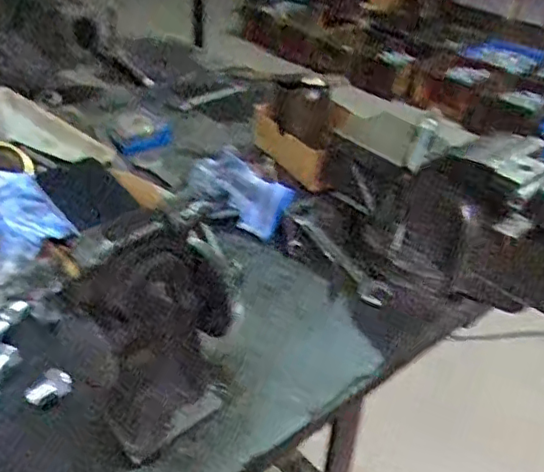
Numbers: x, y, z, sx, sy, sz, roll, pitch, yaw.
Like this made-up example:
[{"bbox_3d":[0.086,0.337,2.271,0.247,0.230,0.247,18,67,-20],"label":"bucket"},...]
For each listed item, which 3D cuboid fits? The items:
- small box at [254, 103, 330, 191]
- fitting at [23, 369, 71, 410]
[{"bbox_3d":[0.019,-0.118,0.808,0.022,0.061,0.194,-15,39,-27],"label":"small box"},{"bbox_3d":[-0.171,0.119,0.473,0.033,0.018,0.020,-21,41,-33],"label":"fitting"}]

